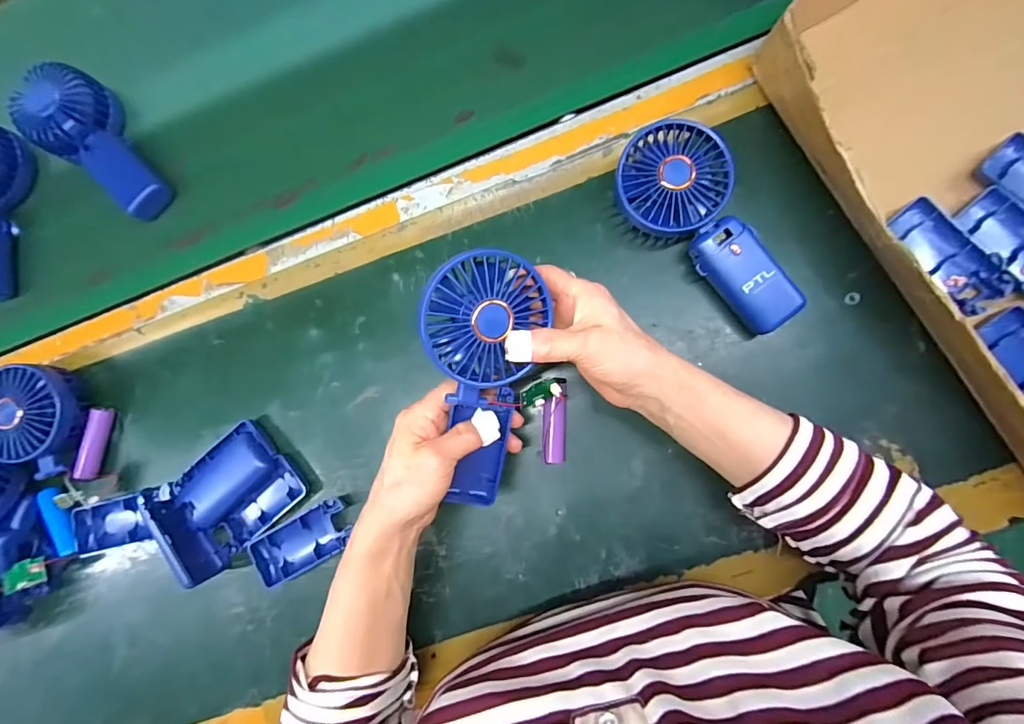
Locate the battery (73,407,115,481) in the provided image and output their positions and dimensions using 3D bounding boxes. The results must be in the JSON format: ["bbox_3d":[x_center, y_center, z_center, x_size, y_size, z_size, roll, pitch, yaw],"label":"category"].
[{"bbox_3d":[-0.387,0.076,0.420,0.013,0.020,0.065,11,86,8],"label":"battery"}]

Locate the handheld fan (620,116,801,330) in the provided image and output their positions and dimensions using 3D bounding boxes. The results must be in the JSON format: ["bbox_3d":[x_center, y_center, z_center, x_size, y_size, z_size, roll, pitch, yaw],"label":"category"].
[{"bbox_3d":[0.148,-0.099,0.356,0.088,0.051,0.178,-30,81,3],"label":"handheld fan"}]

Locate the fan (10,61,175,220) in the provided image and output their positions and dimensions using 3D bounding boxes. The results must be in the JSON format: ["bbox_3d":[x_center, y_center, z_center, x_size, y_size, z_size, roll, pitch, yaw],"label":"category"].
[{"bbox_3d":[-0.401,-0.217,0.440,0.161,0.048,0.079,38,90,9],"label":"fan"}]

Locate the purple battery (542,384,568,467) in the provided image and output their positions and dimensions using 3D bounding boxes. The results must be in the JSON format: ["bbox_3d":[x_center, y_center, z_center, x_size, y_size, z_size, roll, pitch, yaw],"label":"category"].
[{"bbox_3d":[0.036,0.052,0.377,0.019,0.018,0.064,1,84,7],"label":"purple battery"}]

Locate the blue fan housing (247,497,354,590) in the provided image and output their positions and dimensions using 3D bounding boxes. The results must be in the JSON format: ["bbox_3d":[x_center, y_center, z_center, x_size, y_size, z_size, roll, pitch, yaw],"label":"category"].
[{"bbox_3d":[-0.182,0.158,0.396,0.087,0.013,0.043,-30,81,3],"label":"blue fan housing"}]

